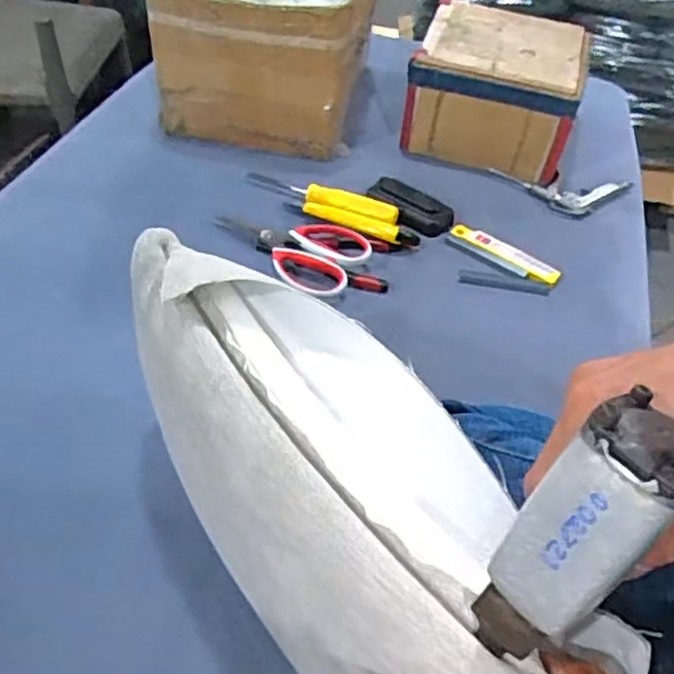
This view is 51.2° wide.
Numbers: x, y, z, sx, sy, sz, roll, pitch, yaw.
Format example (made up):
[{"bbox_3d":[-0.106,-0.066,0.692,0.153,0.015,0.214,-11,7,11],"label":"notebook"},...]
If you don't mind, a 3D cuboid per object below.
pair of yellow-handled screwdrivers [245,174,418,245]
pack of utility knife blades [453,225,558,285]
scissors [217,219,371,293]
[{"bbox_3d":[-0.012,-0.159,0.842,0.232,0.028,0.055,24,48,18],"label":"pair of yellow-handled screwdrivers"},{"bbox_3d":[0.193,-0.096,0.813,0.133,0.008,0.031,29,49,22],"label":"pack of utility knife blades"},{"bbox_3d":[-0.058,-0.097,0.777,0.180,0.023,0.099,12,45,6],"label":"scissors"}]

